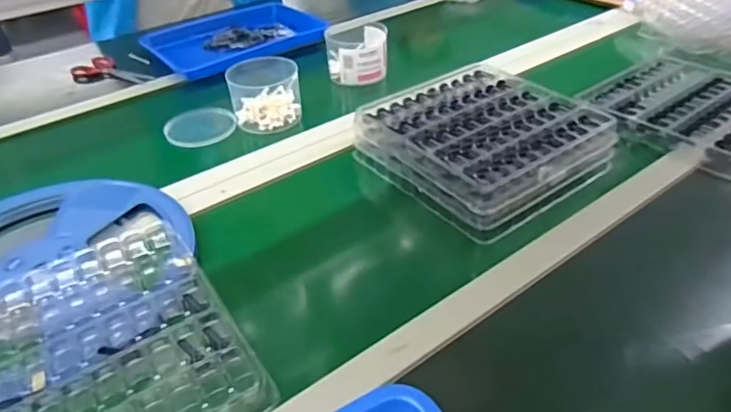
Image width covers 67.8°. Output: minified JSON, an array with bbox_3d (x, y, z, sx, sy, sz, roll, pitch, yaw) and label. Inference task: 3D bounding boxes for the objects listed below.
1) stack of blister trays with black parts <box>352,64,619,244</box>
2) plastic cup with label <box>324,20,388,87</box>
[{"bbox_3d":[0.158,-0.099,0.741,0.256,0.054,0.258,-27,44,-27],"label":"stack of blister trays with black parts"},{"bbox_3d":[-0.015,-0.282,1.001,0.112,0.074,0.111,-3,38,1],"label":"plastic cup with label"}]

